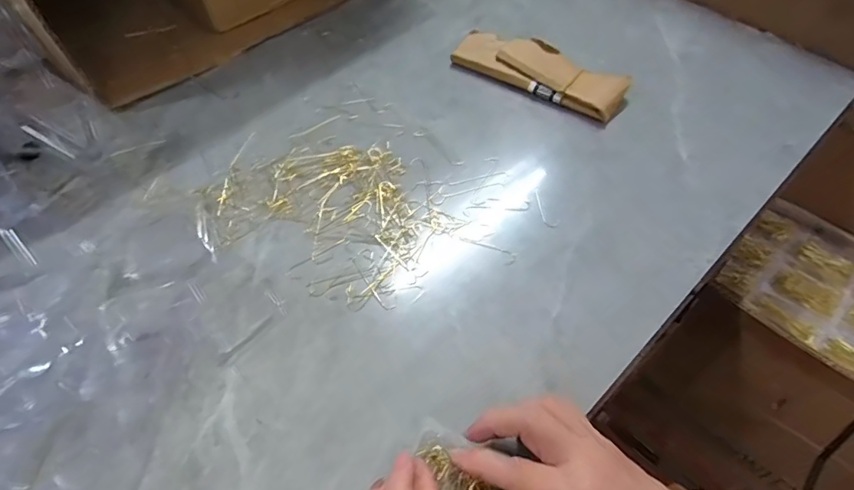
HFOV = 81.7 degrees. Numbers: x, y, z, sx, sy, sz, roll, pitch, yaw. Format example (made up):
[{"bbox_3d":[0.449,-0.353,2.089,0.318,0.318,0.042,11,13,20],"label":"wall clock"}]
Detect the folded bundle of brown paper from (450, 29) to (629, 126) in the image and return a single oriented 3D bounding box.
[{"bbox_3d":[0.130,-0.202,0.564,0.195,0.034,0.066,29,58,19],"label":"folded bundle of brown paper"}]

